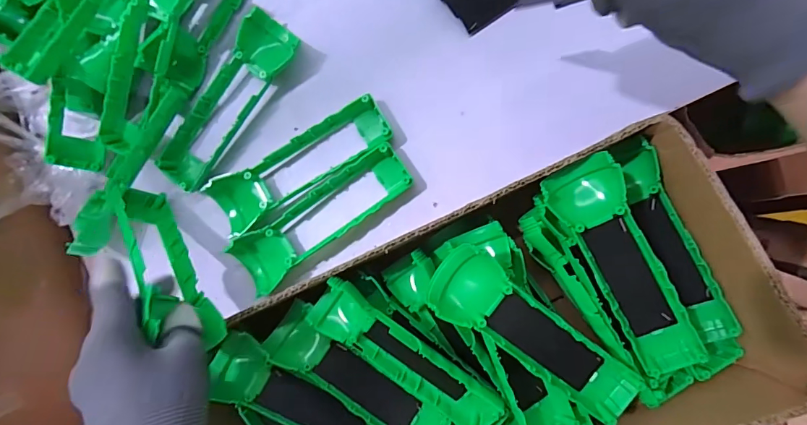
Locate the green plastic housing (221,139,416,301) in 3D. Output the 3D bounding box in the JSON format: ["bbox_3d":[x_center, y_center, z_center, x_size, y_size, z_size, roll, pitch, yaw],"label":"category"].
[{"bbox_3d":[-0.067,0.007,0.342,0.162,0.025,0.047,-33,85,5],"label":"green plastic housing"}]

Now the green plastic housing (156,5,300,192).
[{"bbox_3d":[-0.152,-0.093,0.353,0.047,0.023,0.162,38,93,7],"label":"green plastic housing"}]

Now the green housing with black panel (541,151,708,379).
[{"bbox_3d":[0.157,0.045,0.297,0.050,0.044,0.170,-26,85,6],"label":"green housing with black panel"}]

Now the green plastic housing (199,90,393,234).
[{"bbox_3d":[-0.084,-0.038,0.343,0.160,0.024,0.049,-28,85,6],"label":"green plastic housing"}]

